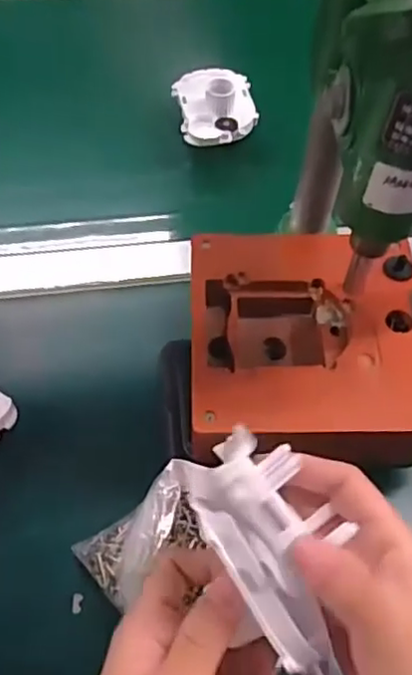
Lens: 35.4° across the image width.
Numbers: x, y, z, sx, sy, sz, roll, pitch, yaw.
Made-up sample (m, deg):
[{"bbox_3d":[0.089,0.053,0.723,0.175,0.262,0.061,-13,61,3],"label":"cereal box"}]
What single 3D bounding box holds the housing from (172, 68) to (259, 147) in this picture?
[{"bbox_3d":[0.010,-0.217,0.586,0.070,0.027,0.093,-5,56,-5],"label":"housing"}]

